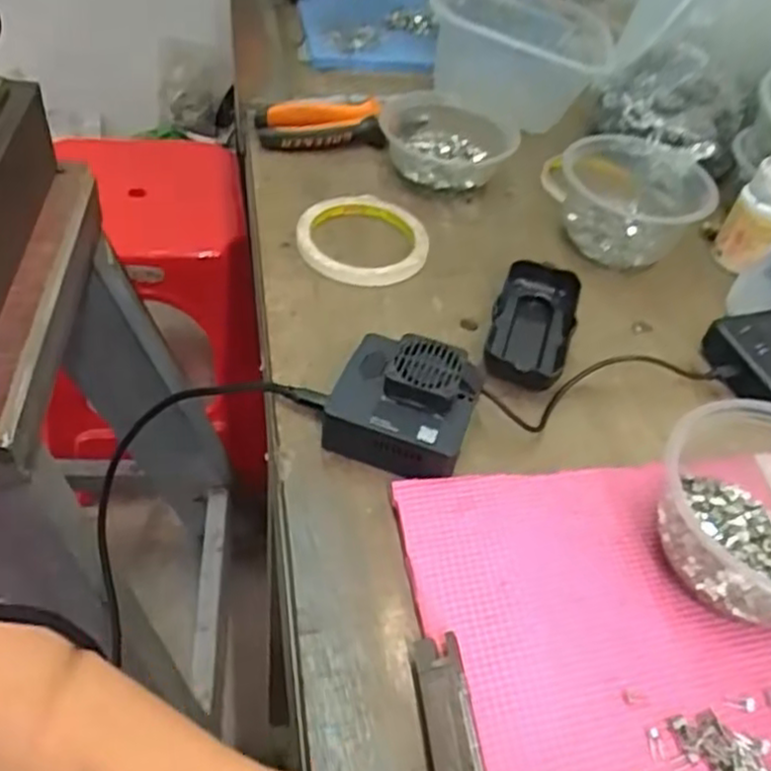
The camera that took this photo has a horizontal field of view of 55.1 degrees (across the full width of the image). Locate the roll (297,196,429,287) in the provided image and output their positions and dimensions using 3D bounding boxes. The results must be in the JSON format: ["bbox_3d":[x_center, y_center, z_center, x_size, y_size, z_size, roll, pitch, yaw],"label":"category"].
[{"bbox_3d":[-0.017,-0.109,0.556,0.096,0.016,0.100,2,47,-3],"label":"roll"}]

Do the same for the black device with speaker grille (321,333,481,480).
[{"bbox_3d":[0.011,0.011,0.426,0.076,0.045,0.072,19,48,8],"label":"black device with speaker grille"}]

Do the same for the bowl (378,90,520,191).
[{"bbox_3d":[0.054,-0.221,0.642,0.112,0.039,0.129,6,47,0],"label":"bowl"}]

